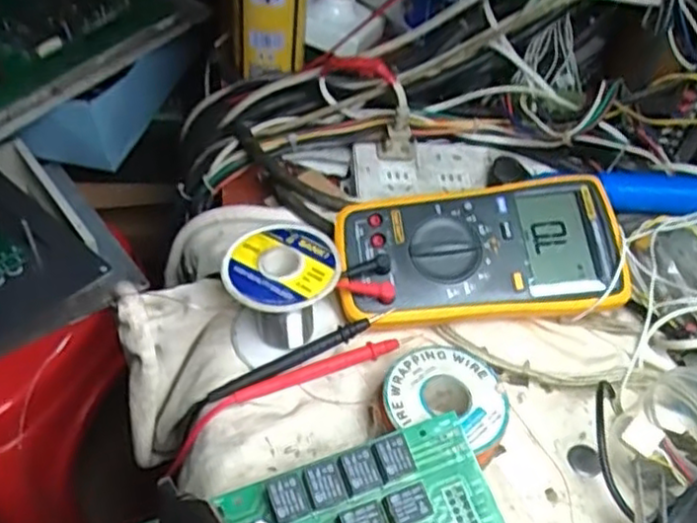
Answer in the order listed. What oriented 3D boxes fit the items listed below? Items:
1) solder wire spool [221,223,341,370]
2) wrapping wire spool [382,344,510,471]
[{"bbox_3d":[-0.039,0.021,0.407,0.064,0.064,0.060,3,49,-3],"label":"solder wire spool"},{"bbox_3d":[0.055,0.075,0.382,0.067,0.023,0.061,3,49,-3],"label":"wrapping wire spool"}]

